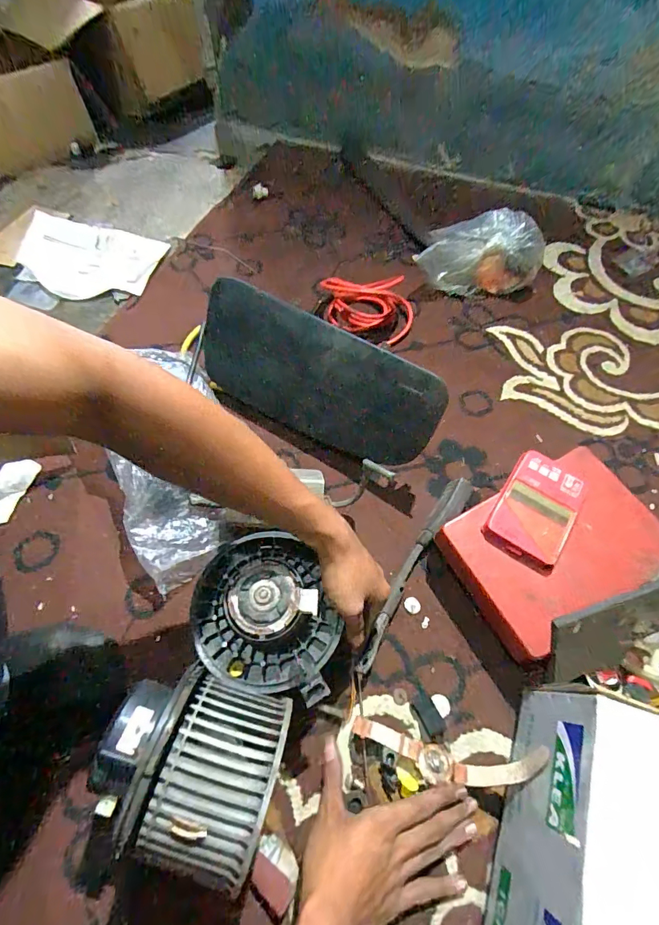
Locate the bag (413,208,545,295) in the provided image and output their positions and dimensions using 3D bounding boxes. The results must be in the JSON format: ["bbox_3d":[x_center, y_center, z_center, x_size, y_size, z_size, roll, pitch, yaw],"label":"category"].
[{"bbox_3d":[0.290,-0.390,0.798,0.240,0.130,0.085,-4,61,-4],"label":"bag"}]

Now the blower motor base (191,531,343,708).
[{"bbox_3d":[-0.063,0.140,0.418,0.147,0.051,0.146,12,61,5],"label":"blower motor base"}]

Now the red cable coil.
[{"bbox_3d":[0.063,-0.276,0.746,0.170,0.094,0.052,14,61,7],"label":"red cable coil"}]

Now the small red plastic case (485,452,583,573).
[{"bbox_3d":[0.252,0.053,0.510,0.086,0.015,0.133,31,65,15],"label":"small red plastic case"}]

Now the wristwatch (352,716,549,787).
[{"bbox_3d":[0.117,0.305,0.437,0.189,0.054,0.048,1,59,20],"label":"wristwatch"}]

